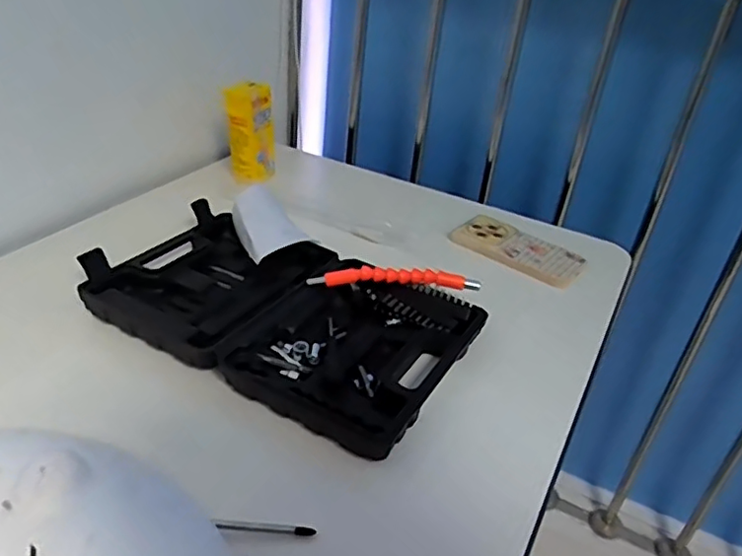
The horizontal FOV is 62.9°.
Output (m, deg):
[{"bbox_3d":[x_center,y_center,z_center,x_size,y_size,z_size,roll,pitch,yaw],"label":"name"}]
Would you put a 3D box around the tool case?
[{"bbox_3d":[-0.088,0.033,0.581,0.347,0.042,0.213,22,36,22],"label":"tool case"}]

